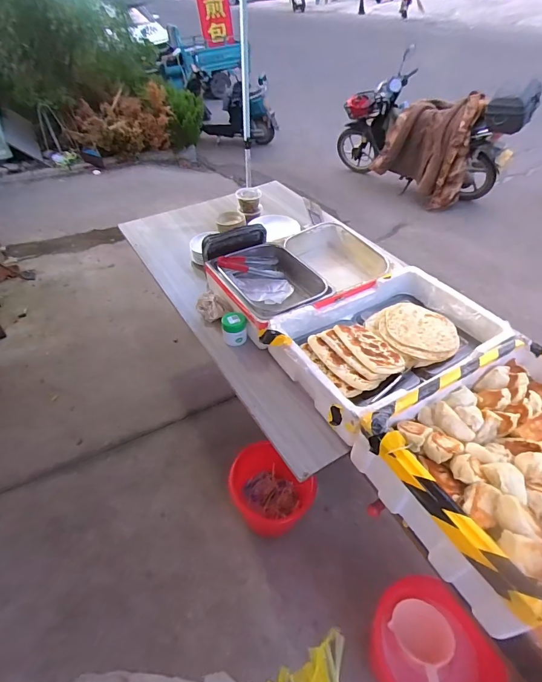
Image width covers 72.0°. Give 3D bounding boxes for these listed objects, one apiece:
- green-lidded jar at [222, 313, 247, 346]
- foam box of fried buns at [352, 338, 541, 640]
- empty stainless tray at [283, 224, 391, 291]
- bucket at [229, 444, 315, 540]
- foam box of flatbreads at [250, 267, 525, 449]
[{"bbox_3d":[-0.113,-0.038,1.156,0.075,0.067,0.075,-1,46,1],"label":"green-lidded jar"},{"bbox_3d":[0.541,0.230,0.810,0.588,0.160,0.411,-24,50,-19],"label":"foam box of fried buns"},{"bbox_3d":[0.242,-0.290,1.400,0.291,0.112,0.406,-20,48,-16],"label":"empty stainless tray"},{"bbox_3d":[-0.004,0.559,1.364,0.251,0.242,0.276,-1,46,1],"label":"bucket"},{"bbox_3d":[0.339,-0.012,1.062,0.595,0.116,0.437,-26,50,-21],"label":"foam box of flatbreads"}]

